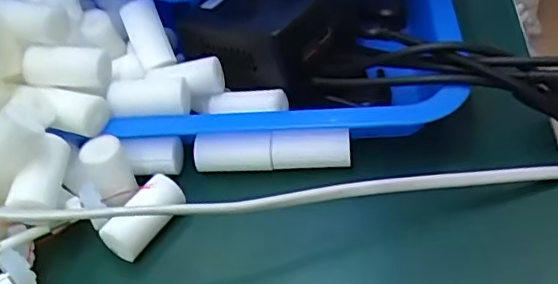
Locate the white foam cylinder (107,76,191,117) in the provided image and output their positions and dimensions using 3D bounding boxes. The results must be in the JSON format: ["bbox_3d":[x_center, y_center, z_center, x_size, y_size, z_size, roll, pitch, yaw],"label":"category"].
[{"bbox_3d":[-0.067,-0.021,0.308,0.041,0.020,0.022,-5,43,2],"label":"white foam cylinder"}]

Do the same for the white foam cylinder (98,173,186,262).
[{"bbox_3d":[-0.062,0.036,0.280,0.018,0.020,0.041,26,53,32],"label":"white foam cylinder"}]

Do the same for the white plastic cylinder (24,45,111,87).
[{"bbox_3d":[-0.108,-0.038,0.296,0.042,0.016,0.017,3,44,10],"label":"white plastic cylinder"}]

